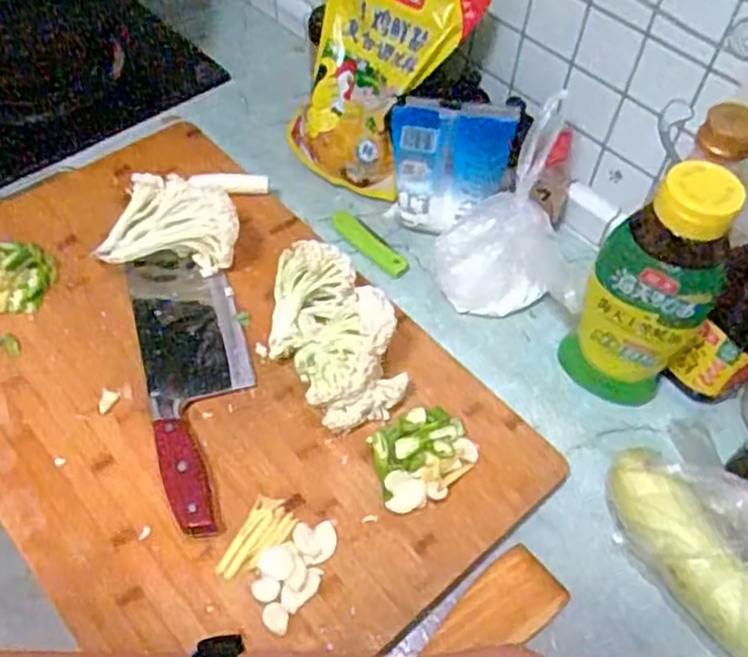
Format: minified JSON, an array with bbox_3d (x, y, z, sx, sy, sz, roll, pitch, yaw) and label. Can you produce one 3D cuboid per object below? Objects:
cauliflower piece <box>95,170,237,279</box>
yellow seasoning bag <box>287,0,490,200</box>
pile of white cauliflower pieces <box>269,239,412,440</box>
[{"bbox_3d":[-0.191,-0.105,0.697,0.131,0.069,0.089,3,55,-1],"label":"cauliflower piece"},{"bbox_3d":[-0.008,-0.271,0.765,0.175,0.236,0.038,41,27,24],"label":"yellow seasoning bag"},{"bbox_3d":[-0.043,-0.007,0.623,0.089,0.078,0.178,-22,59,-17],"label":"pile of white cauliflower pieces"}]

